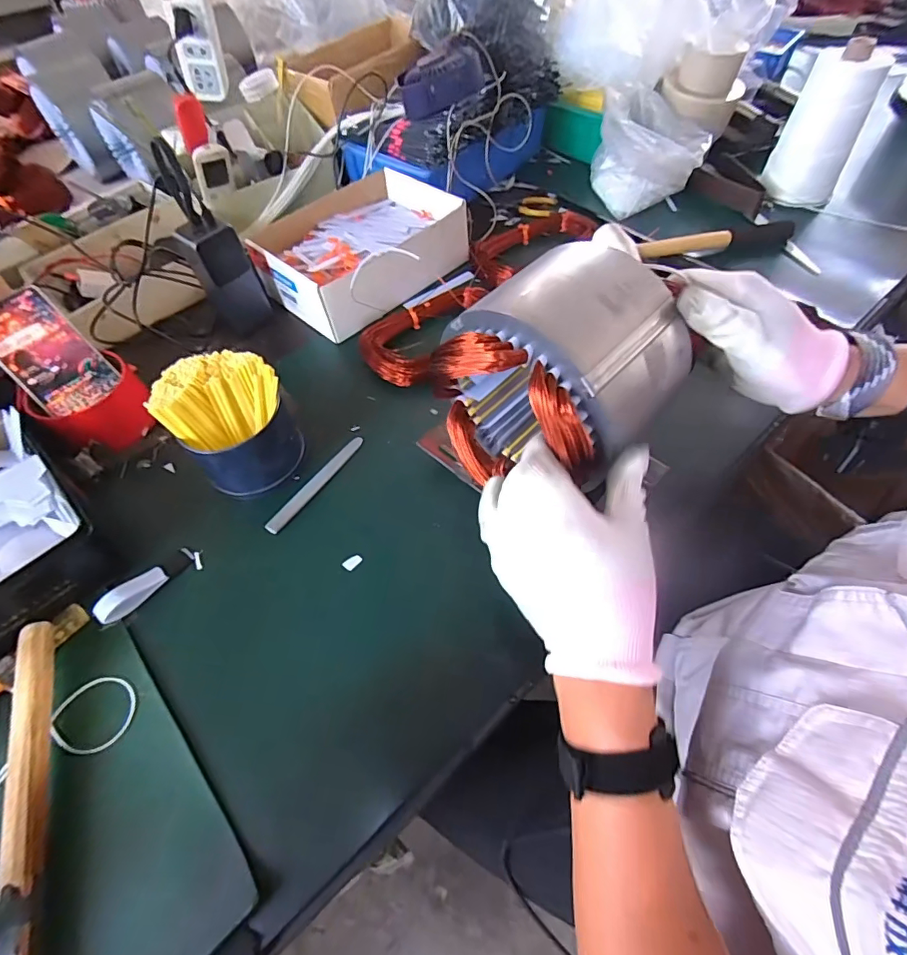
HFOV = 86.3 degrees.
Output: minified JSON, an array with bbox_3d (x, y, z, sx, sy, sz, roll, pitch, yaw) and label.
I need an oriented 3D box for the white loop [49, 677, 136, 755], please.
[{"bbox_3d":[-0.272,0.179,0.368,0.061,0.007,0.054,22,58,18],"label":"white loop"}]

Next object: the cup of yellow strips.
[{"bbox_3d":[-0.208,-0.050,0.469,0.102,0.100,0.105,-2,57,3],"label":"cup of yellow strips"}]

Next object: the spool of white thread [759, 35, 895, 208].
[{"bbox_3d":[0.496,-0.461,0.649,0.090,0.162,0.074,6,57,7],"label":"spool of white thread"}]

